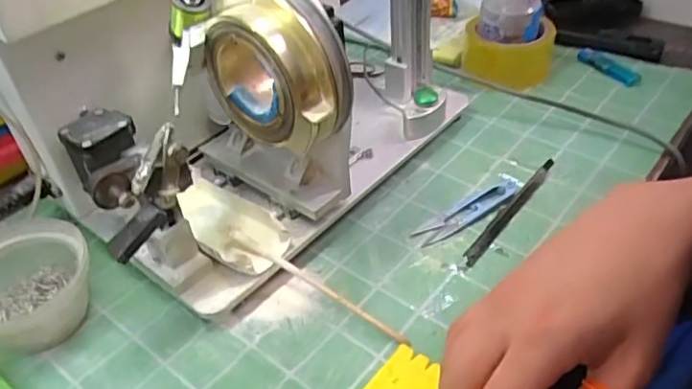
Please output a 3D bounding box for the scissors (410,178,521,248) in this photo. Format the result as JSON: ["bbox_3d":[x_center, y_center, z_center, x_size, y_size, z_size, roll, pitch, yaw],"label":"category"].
[{"bbox_3d":[0.104,0.014,0.498,0.104,0.010,0.027,-28,46,-25],"label":"scissors"}]

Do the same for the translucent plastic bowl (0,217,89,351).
[{"bbox_3d":[-0.239,0.069,0.437,0.089,0.058,0.096,-2,41,2],"label":"translucent plastic bowl"}]

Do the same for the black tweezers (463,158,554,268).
[{"bbox_3d":[0.141,0.010,0.500,0.012,0.011,0.146,27,49,31],"label":"black tweezers"}]

